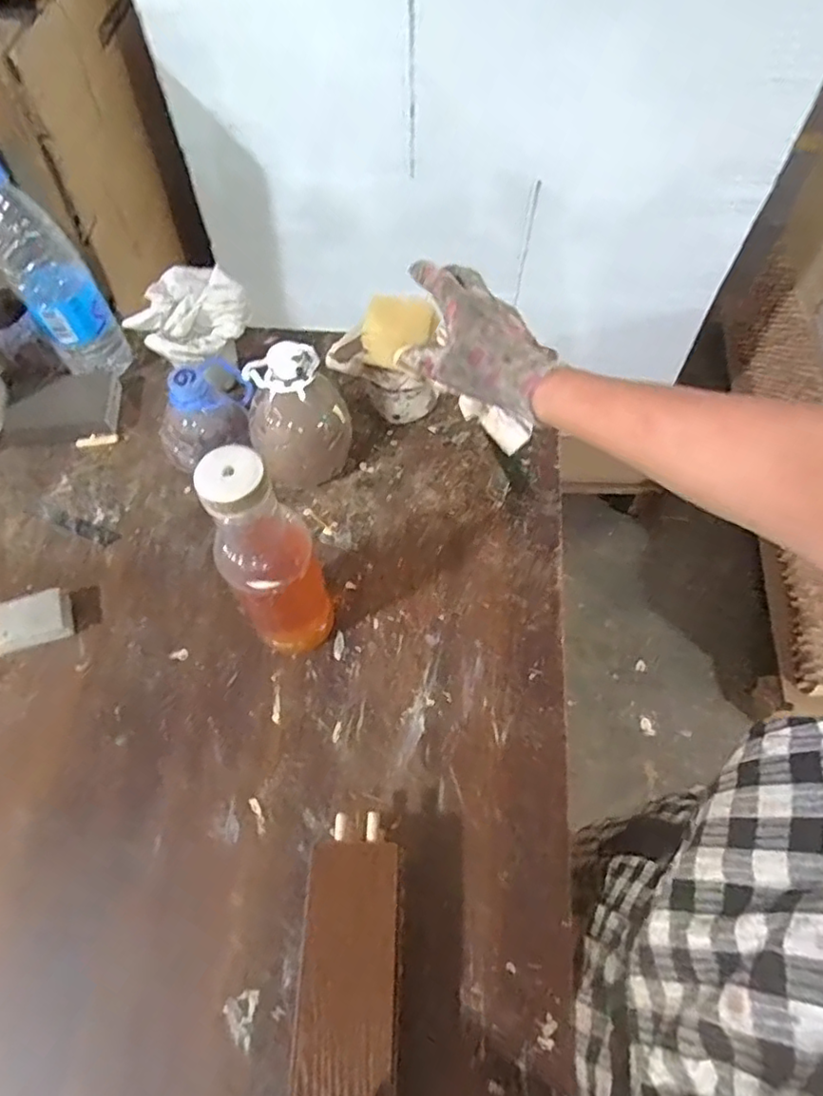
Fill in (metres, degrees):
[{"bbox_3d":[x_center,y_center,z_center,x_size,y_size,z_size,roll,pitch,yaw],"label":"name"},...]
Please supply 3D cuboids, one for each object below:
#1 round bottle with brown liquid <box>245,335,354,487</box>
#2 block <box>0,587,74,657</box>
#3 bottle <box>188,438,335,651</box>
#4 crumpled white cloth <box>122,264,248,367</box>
[{"bbox_3d":[-0.101,-0.117,0.552,0.087,0.130,0.073,-17,61,-9],"label":"round bottle with brown liquid"},{"bbox_3d":[-0.310,0.060,0.503,0.061,0.025,0.039,-21,62,-12],"label":"block"},{"bbox_3d":[-0.097,0.010,0.431,0.066,0.209,0.056,-17,61,-10],"label":"bottle"},{"bbox_3d":[-0.213,-0.230,0.601,0.105,0.040,0.084,-41,69,-19],"label":"crumpled white cloth"}]

